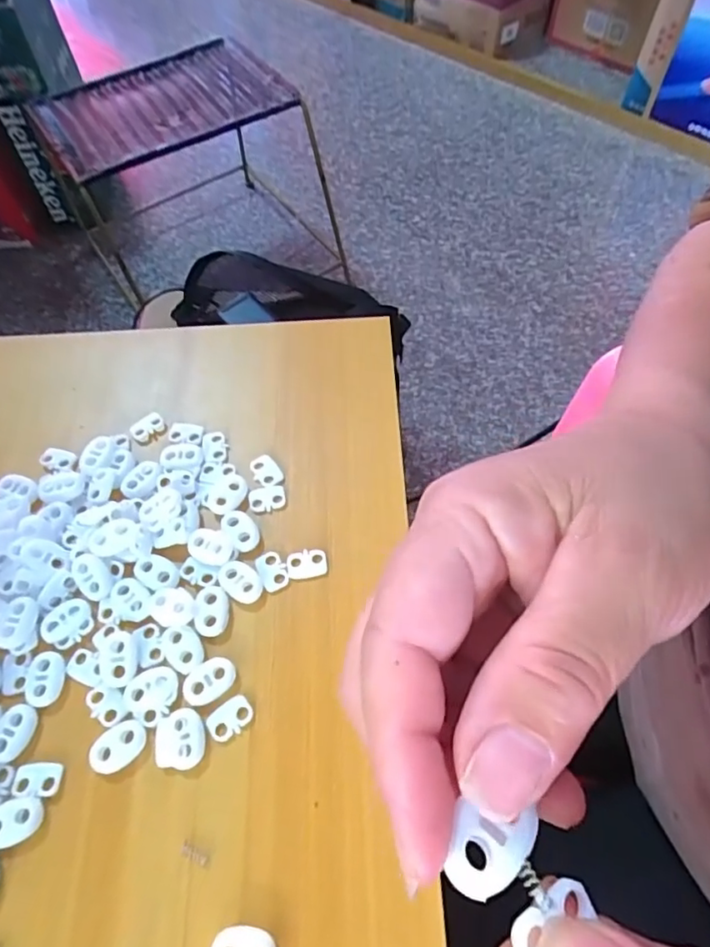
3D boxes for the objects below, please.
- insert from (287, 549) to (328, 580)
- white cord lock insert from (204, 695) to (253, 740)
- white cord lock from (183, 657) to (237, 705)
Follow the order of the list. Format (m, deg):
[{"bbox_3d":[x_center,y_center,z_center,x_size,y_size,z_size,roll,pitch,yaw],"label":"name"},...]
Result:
[{"bbox_3d":[-0.023,0.042,0.266,0.019,0.004,0.013,-6,61,-2],"label":"insert"},{"bbox_3d":[-0.051,0.101,0.233,0.019,0.004,0.012,-41,67,-19],"label":"white cord lock insert"},{"bbox_3d":[-0.062,0.087,0.240,0.023,0.004,0.015,-29,64,-14],"label":"white cord lock"}]

